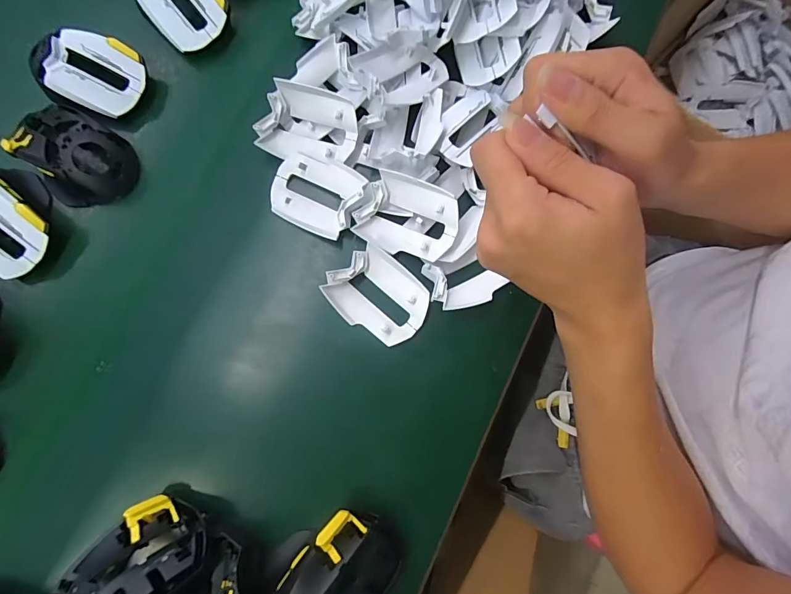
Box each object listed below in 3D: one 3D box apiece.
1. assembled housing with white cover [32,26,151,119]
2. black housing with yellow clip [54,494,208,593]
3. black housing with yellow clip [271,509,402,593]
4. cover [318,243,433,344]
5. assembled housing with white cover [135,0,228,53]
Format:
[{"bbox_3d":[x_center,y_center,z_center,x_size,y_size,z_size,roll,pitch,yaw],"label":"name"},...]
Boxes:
[{"bbox_3d":[-0.280,-0.200,0.365,0.105,0.036,0.066,15,79,4],"label":"assembled housing with white cover"},{"bbox_3d":[-0.173,0.184,0.269,0.063,0.033,0.090,32,47,27],"label":"black housing with yellow clip"},{"bbox_3d":[-0.046,0.196,0.281,0.070,0.038,0.099,44,83,9],"label":"black housing with yellow clip"},{"bbox_3d":[-0.012,0.000,0.324,0.077,0.018,0.061,43,83,8],"label":"cover"},{"bbox_3d":[-0.197,-0.270,0.375,0.064,0.040,0.087,-37,80,-6],"label":"assembled housing with white cover"}]

